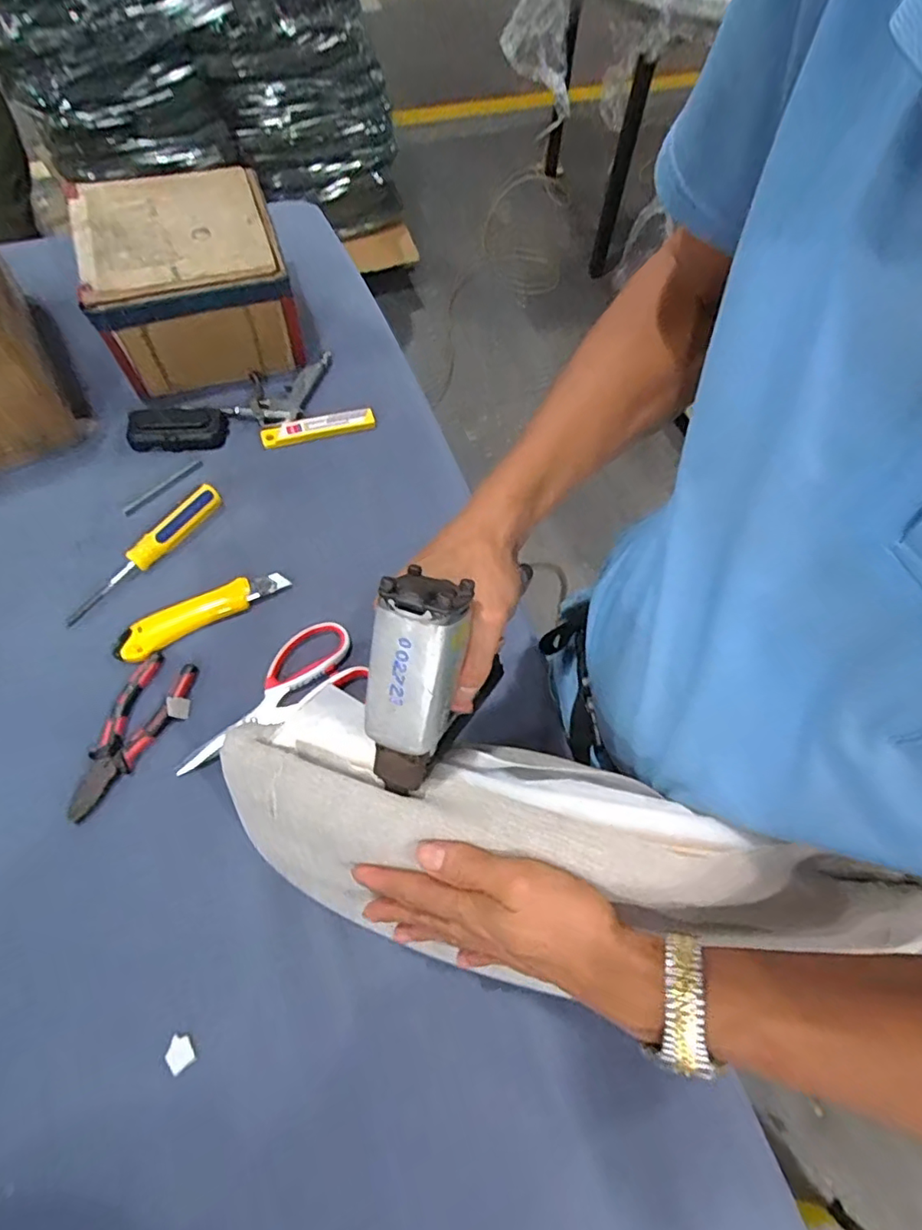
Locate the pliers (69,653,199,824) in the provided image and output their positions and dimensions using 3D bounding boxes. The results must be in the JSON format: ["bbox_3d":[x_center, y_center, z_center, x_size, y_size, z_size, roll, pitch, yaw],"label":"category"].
[{"bbox_3d":[-0.302,0.109,0.523,0.053,0.012,0.153,20,65,7],"label":"pliers"}]

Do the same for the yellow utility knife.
[{"bbox_3d":[-0.260,-0.004,0.577,0.170,0.014,0.034,-28,69,-15],"label":"yellow utility knife"}]

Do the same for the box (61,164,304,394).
[{"bbox_3d":[-0.327,-0.409,0.707,0.212,0.131,0.212,-17,67,-10],"label":"box"}]

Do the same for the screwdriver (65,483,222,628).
[{"bbox_3d":[-0.328,-0.065,0.597,0.028,0.024,0.192,33,68,12],"label":"screwdriver"}]

